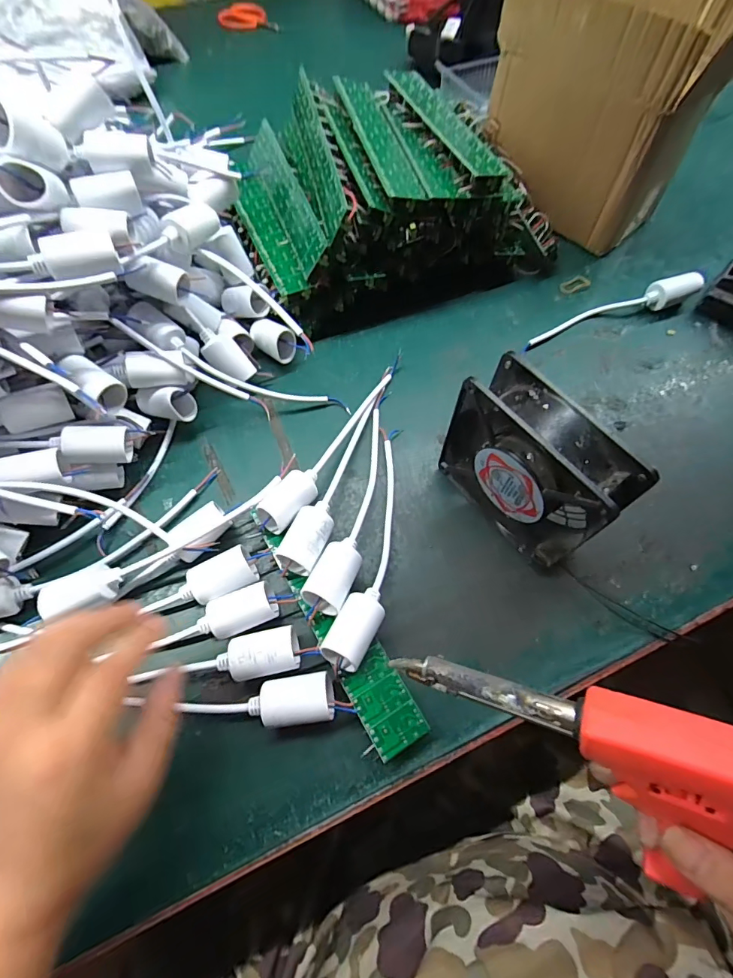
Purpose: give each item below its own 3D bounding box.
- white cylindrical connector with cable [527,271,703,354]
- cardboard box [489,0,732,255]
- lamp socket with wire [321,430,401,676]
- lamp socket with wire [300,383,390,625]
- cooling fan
[{"bbox_3d":[0.243,-0.176,0.441,0.190,0.030,0.029,-21,66,-11],"label":"white cylindrical connector with cable"},{"bbox_3d":[0.241,-0.389,0.460,0.191,0.187,0.152,40,70,18],"label":"cardboard box"},{"bbox_3d":[0.009,0.032,0.336,0.031,0.047,0.189,12,64,5],"label":"lamp socket with wire"},{"bbox_3d":[-0.002,-0.001,0.354,0.029,0.040,0.213,14,64,7],"label":"lamp socket with wire"},{"bbox_3d":[0.113,-0.012,0.315,0.047,0.119,0.122,-36,69,-17],"label":"cooling fan"}]

